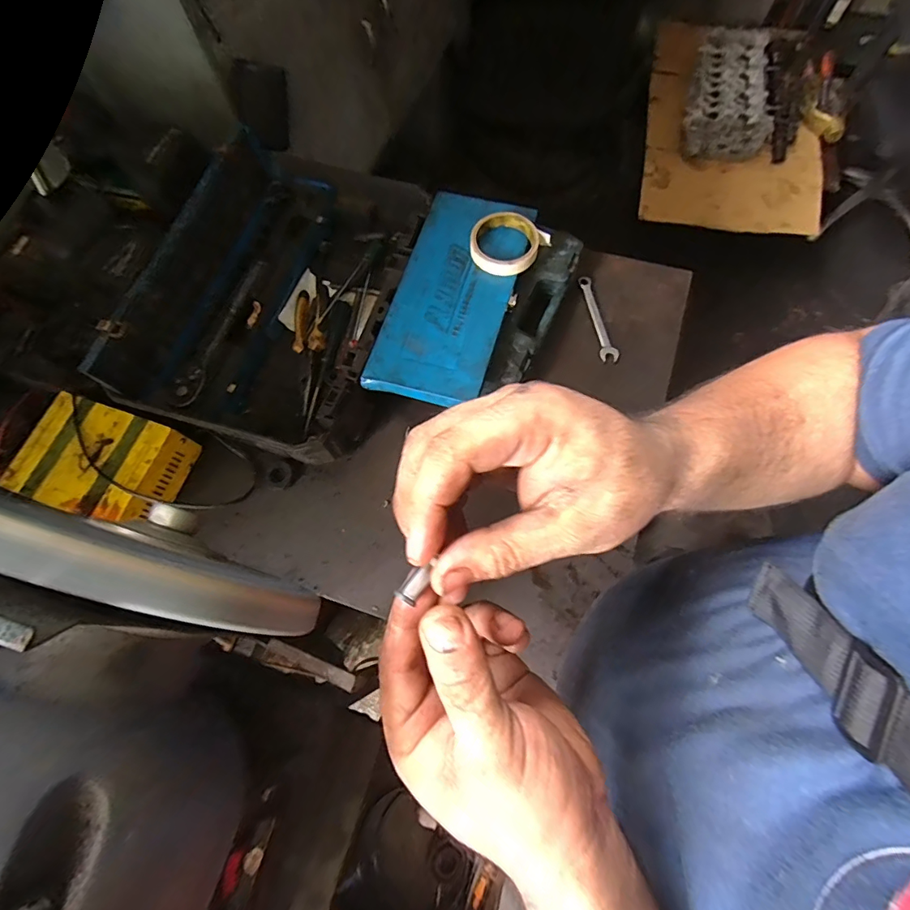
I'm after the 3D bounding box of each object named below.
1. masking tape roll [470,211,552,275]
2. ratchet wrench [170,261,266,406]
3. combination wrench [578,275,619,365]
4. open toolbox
[{"bbox_3d":[0.068,-0.282,0.615,0.090,0.028,0.090,-1,70,2],"label":"masking tape roll"},{"bbox_3d":[-0.317,-0.173,0.631,0.029,0.017,0.244,17,72,9],"label":"ratchet wrench"},{"bbox_3d":[0.211,-0.204,0.680,0.025,0.009,0.152,-10,70,-1],"label":"combination wrench"},{"bbox_3d":[-0.232,-0.233,0.654,0.335,0.119,0.459,16,72,8],"label":"open toolbox"}]

